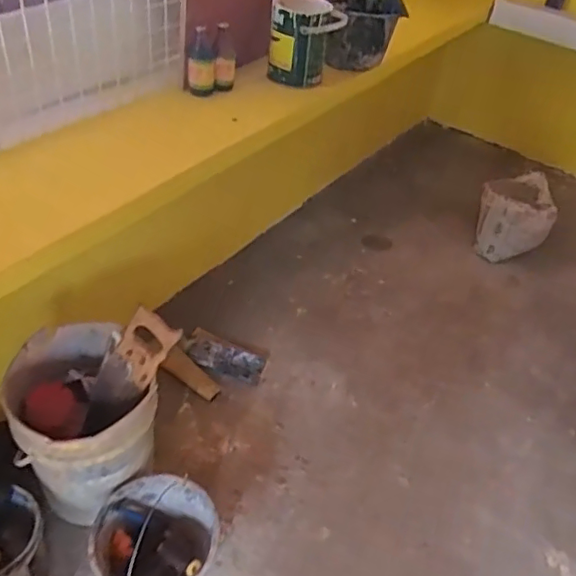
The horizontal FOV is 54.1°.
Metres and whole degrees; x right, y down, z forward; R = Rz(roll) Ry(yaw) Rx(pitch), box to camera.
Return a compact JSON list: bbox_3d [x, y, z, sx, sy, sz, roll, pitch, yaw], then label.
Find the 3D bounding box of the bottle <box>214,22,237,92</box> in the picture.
[{"bbox_3d":[-0.163,-0.590,1.455,0.056,0.159,0.046,3,43,-5],"label":"bottle"}]

